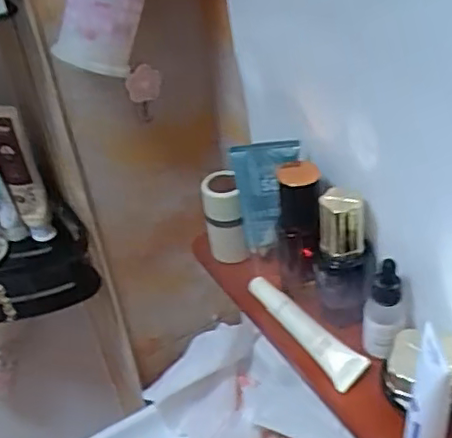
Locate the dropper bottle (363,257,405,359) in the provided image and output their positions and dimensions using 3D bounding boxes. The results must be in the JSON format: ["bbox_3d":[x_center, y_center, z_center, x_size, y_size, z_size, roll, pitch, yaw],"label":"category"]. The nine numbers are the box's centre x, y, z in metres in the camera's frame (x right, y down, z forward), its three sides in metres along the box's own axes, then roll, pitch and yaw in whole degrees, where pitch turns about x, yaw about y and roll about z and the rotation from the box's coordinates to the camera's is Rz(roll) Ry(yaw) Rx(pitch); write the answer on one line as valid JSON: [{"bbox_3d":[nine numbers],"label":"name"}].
[{"bbox_3d":[0.110,0.065,0.420,0.027,0.075,0.023,4,39,14],"label":"dropper bottle"}]

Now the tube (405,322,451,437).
[{"bbox_3d":[0.114,0.109,0.340,0.020,0.109,0.027,7,40,18],"label":"tube"}]

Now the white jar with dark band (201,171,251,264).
[{"bbox_3d":[-0.002,-0.002,0.527,0.032,0.078,0.033,-8,37,-2],"label":"white jar with dark band"}]

